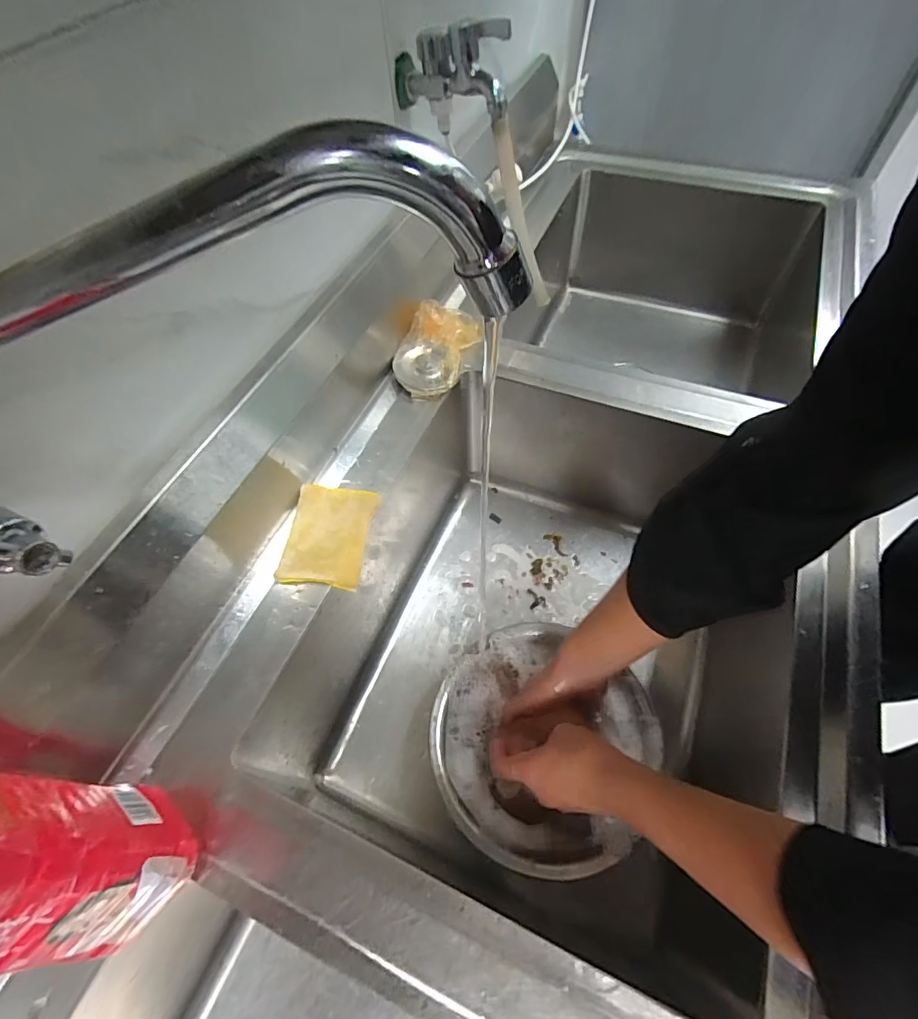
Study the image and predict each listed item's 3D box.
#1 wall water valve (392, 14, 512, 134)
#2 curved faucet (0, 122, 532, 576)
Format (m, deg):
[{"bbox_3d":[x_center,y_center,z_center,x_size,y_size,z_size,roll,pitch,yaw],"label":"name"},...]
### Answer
[{"bbox_3d":[-0.010,-0.462,0.521,0.128,0.083,0.039,18,60,14],"label":"wall water valve"},{"bbox_3d":[-0.130,-0.038,0.178,0.312,0.099,0.043,-19,56,17],"label":"curved faucet"}]

